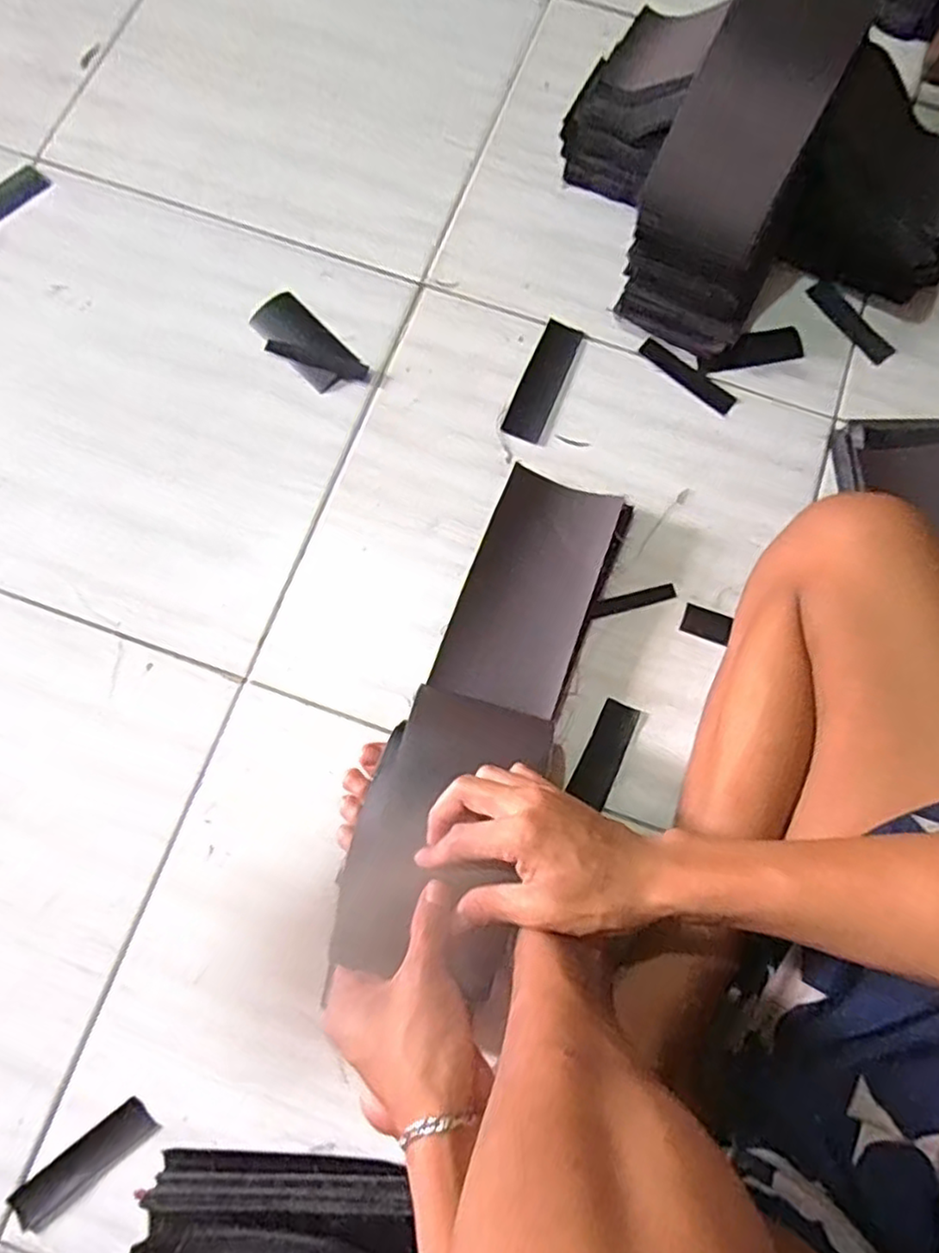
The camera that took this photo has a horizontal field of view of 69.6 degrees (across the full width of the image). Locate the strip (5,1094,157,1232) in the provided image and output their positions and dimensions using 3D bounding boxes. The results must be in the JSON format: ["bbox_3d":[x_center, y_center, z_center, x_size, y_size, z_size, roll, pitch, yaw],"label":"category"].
[{"bbox_3d":[-0.263,0.366,0.462,0.101,0.007,0.028,-37,80,-10],"label":"strip"}]

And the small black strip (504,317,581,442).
[{"bbox_3d":[0.067,-0.224,0.616,0.034,0.008,0.125,22,77,4],"label":"small black strip"}]

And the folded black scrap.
[{"bbox_3d":[-0.147,-0.255,0.607,0.116,0.008,0.053,43,79,9],"label":"folded black scrap"}]

